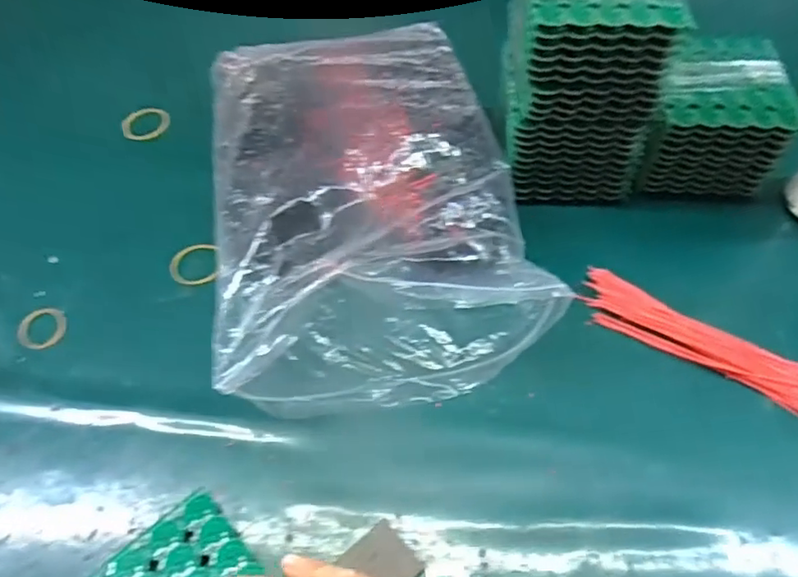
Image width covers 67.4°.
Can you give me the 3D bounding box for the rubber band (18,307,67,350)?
[{"bbox_3d":[-0.252,0.028,0.424,0.029,0.008,0.032,3,56,3],"label":"rubber band"}]

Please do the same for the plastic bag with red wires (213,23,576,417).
[{"bbox_3d":[-0.026,-0.078,0.450,0.220,0.081,0.327,-9,56,-5],"label":"plastic bag with red wires"}]

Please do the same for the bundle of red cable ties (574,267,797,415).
[{"bbox_3d":[0.216,0.042,0.414,0.186,0.007,0.041,30,61,19],"label":"bundle of red cable ties"}]

